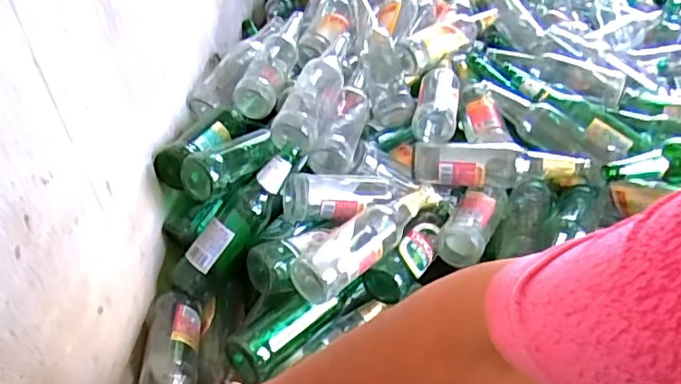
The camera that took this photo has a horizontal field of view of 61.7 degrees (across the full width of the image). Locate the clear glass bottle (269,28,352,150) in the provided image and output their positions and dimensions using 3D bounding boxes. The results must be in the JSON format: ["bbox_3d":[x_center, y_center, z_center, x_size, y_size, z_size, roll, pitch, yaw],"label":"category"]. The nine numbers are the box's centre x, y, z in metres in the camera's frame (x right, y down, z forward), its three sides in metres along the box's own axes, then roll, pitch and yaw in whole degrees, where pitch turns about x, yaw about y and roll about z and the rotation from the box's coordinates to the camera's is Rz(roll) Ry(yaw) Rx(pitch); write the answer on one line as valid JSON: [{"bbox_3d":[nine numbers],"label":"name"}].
[{"bbox_3d":[-0.042,-0.165,0.929,0.073,0.069,0.263,4,41,11],"label":"clear glass bottle"}]

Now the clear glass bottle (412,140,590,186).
[{"bbox_3d":[0.247,-0.038,0.897,0.271,0.062,0.062,-1,40,5],"label":"clear glass bottle"}]

